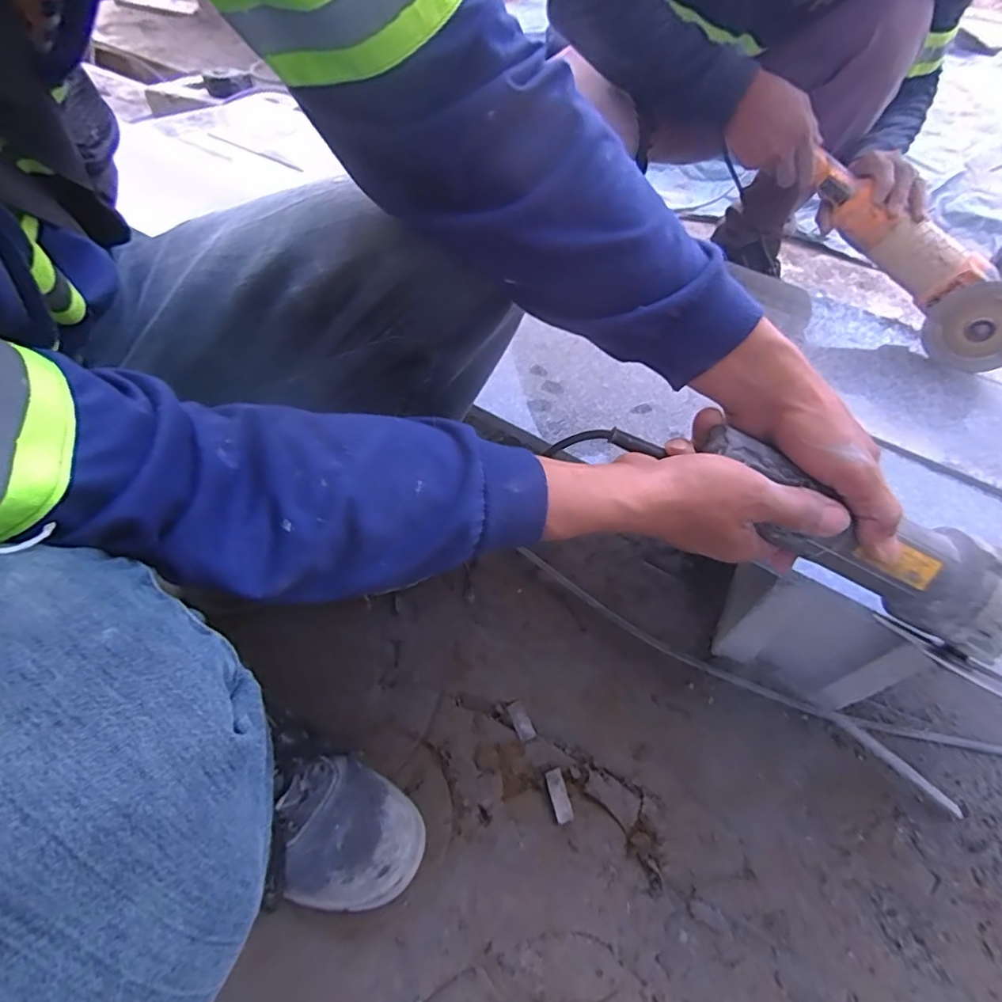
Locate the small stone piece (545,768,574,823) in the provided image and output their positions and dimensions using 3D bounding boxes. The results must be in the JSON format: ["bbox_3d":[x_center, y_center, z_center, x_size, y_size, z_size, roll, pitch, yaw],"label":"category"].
[{"bbox_3d":[0.056,0.285,0.520,0.017,0.009,0.046,-9,53,-12],"label":"small stone piece"}]

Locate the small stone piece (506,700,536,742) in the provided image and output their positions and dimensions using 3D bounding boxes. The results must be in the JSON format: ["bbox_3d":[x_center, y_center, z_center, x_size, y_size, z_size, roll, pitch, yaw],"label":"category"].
[{"bbox_3d":[0.021,0.231,0.564,0.019,0.004,0.041,-17,55,-17],"label":"small stone piece"}]

